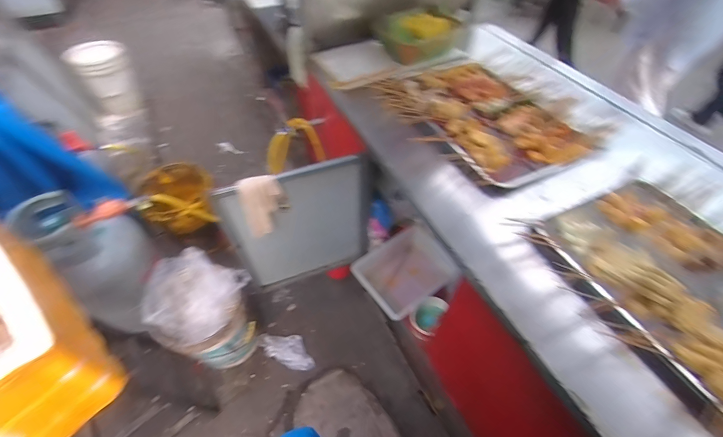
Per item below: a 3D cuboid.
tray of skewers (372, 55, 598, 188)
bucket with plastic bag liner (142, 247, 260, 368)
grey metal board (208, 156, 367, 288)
[{"bbox_3d":[0.339,-0.333,1.032,0.453,0.061,0.628,-25,56,-21],"label":"tray of skewers"},{"bbox_3d":[-0.584,0.370,1.270,0.349,0.371,0.305,22,54,15],"label":"bucket with plastic bag liner"},{"bbox_3d":[-0.195,0.040,1.177,0.478,0.569,0.051,-19,54,-15],"label":"grey metal board"}]

